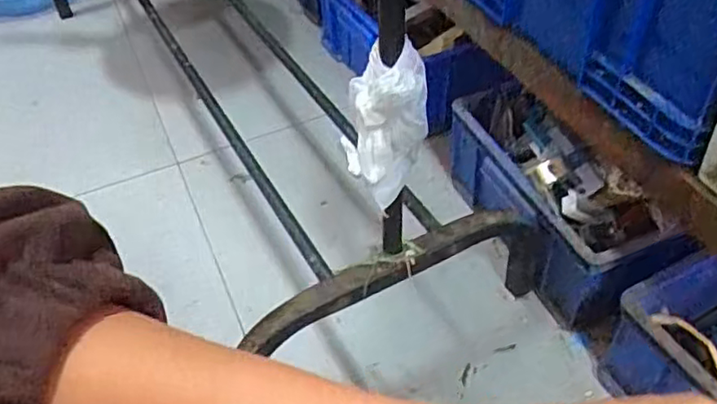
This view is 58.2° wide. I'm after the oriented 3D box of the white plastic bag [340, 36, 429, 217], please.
[{"bbox_3d":[0.022,-0.051,0.484,0.051,0.140,0.061,8,47,11],"label":"white plastic bag"}]

